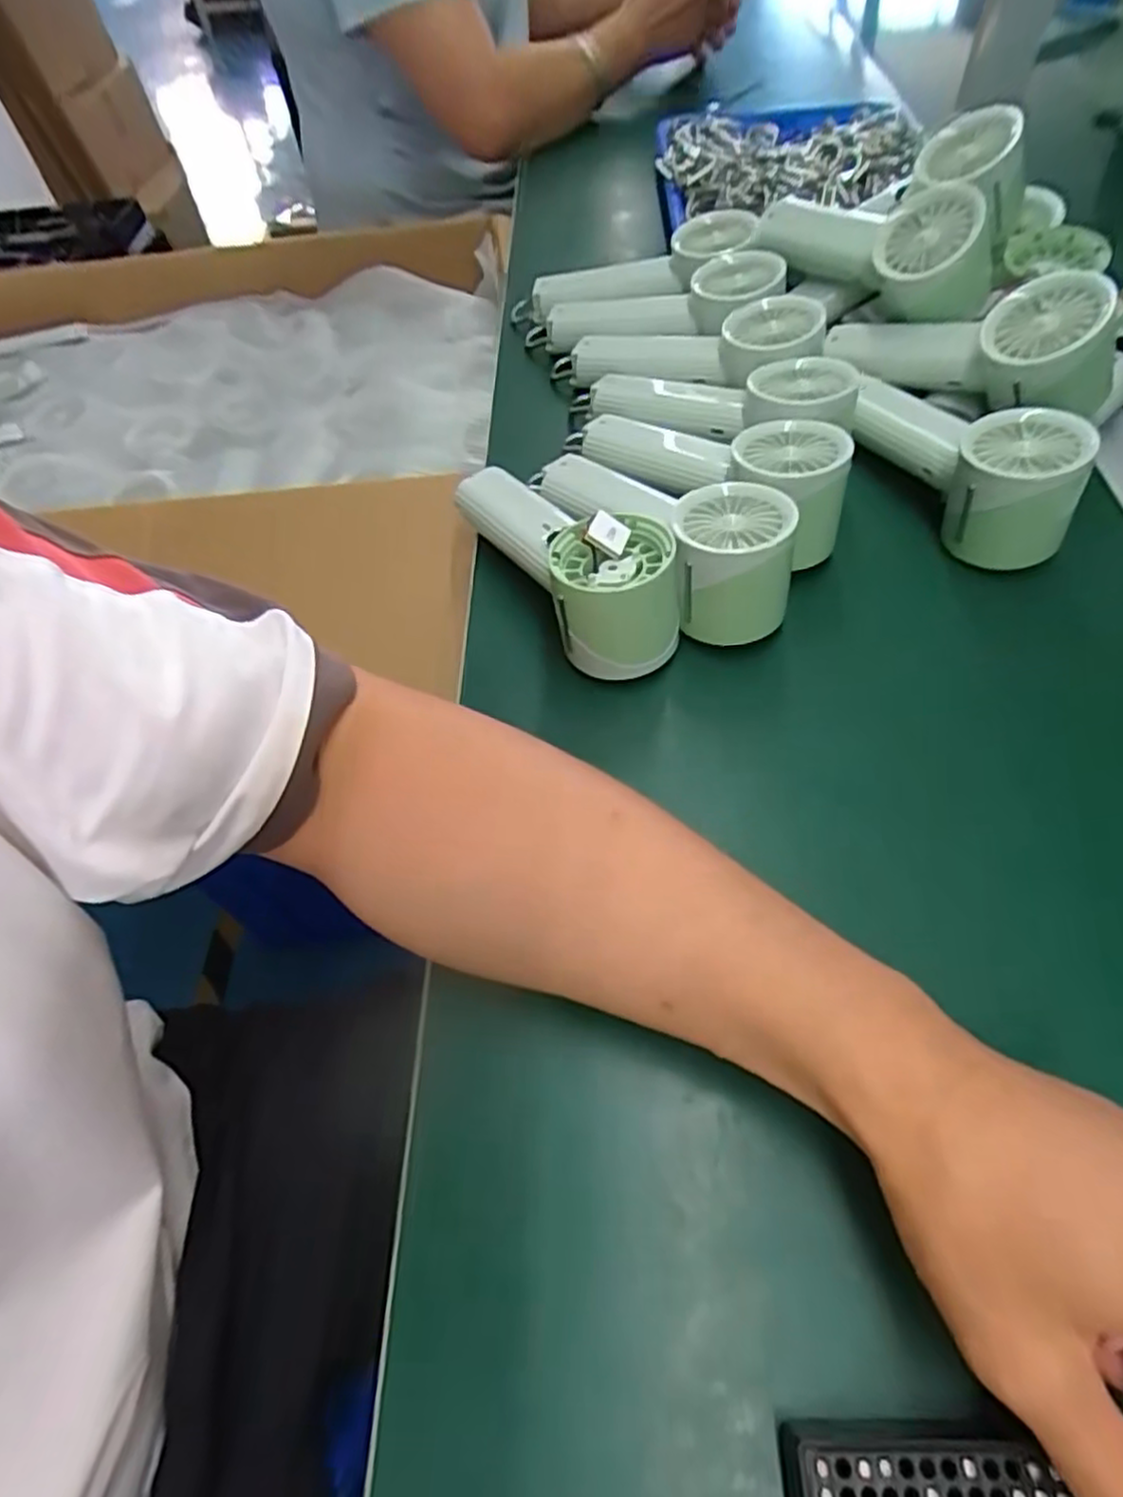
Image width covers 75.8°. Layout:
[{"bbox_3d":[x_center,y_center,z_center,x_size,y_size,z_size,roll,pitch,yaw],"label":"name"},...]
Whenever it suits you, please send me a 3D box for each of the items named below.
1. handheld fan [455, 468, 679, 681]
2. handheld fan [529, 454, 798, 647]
[{"bbox_3d":[0.001,-0.117,0.400,0.061,0.052,0.175,-26,58,-12],"label":"handheld fan"},{"bbox_3d":[0.045,-0.132,0.406,0.065,0.059,0.193,-40,62,-19],"label":"handheld fan"}]

